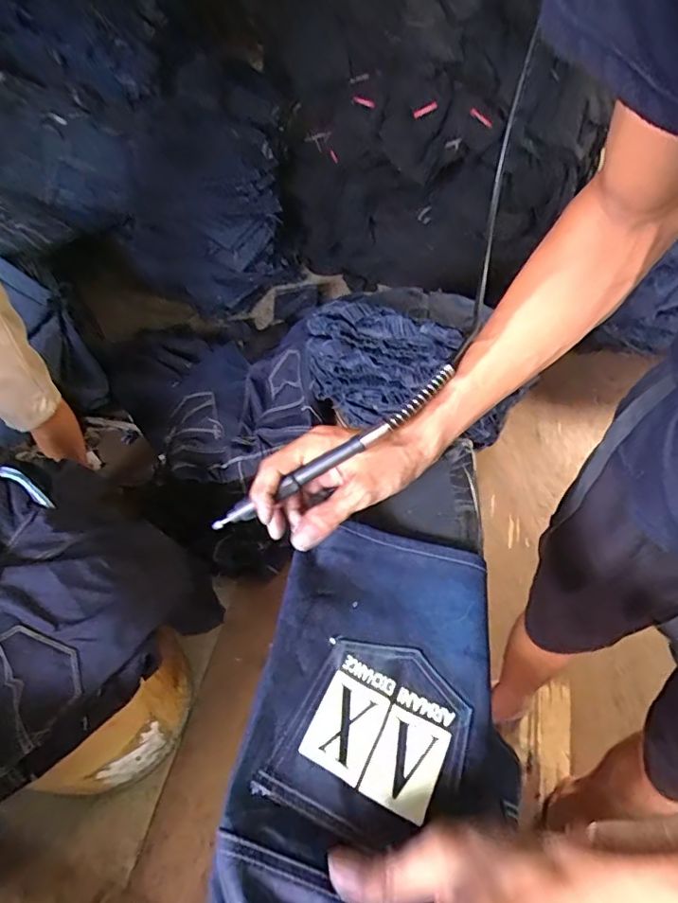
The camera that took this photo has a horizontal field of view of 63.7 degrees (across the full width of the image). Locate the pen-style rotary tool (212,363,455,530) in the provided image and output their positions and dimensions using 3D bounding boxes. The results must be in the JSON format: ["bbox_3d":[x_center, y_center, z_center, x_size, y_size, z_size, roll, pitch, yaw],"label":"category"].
[{"bbox_3d":[-0.008,0.002,0.448,0.233,0.016,0.023,-34,55,7],"label":"pen-style rotary tool"}]

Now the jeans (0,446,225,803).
[{"bbox_3d":[-0.499,0.204,0.773,0.448,0.146,0.434,32,60,23],"label":"jeans"}]

